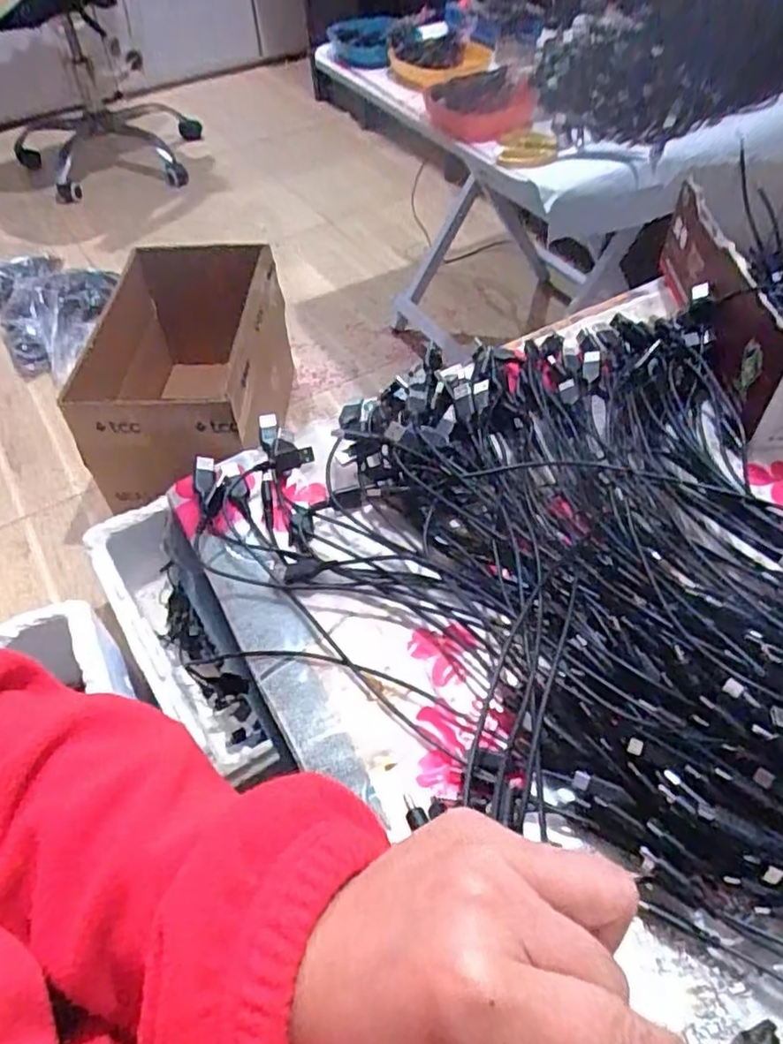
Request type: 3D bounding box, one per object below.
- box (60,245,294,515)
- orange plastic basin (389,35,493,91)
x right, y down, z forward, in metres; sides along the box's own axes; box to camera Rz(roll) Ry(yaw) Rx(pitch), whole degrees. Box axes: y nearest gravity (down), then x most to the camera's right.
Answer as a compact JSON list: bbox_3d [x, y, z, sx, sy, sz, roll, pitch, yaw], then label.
[{"bbox_3d":[-0.342,-0.266,1.189,0.276,0.232,0.454,-1,52,2],"label":"box"},{"bbox_3d":[0.077,-0.674,1.006,0.132,0.042,0.152,-21,54,-14],"label":"orange plastic basin"}]

